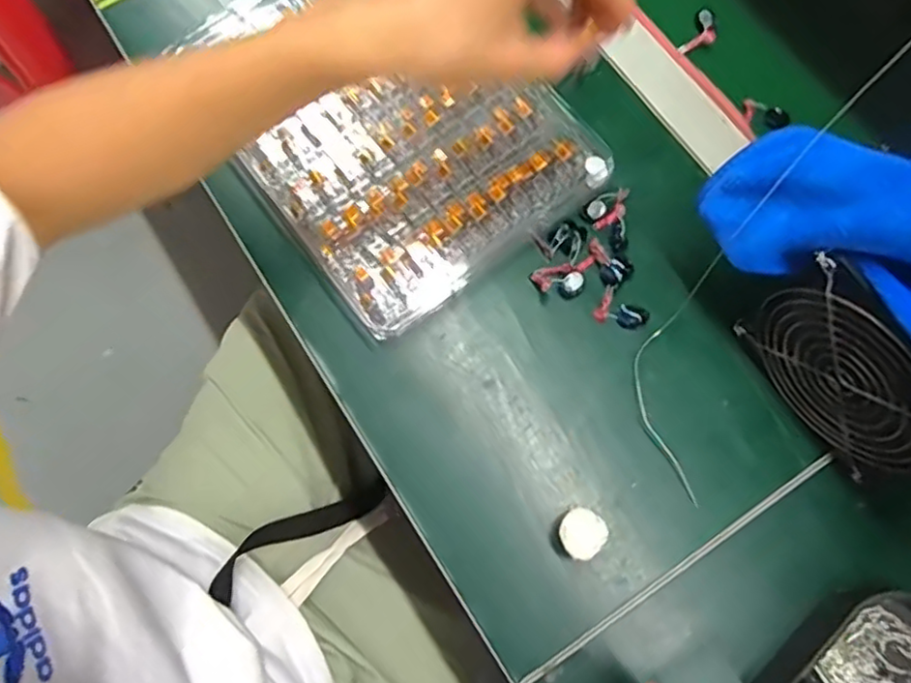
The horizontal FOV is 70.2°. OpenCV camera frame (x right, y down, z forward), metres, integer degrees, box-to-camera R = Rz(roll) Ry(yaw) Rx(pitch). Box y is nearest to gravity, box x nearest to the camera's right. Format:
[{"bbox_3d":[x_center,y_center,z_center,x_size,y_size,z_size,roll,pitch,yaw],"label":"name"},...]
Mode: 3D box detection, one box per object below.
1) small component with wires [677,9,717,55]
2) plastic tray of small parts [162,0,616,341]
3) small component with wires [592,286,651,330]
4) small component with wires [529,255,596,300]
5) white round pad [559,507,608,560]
[{"bbox_3d":[0.189,-0.236,0.494,0.021,0.007,0.048,28,75,8],"label":"small component with wires"},{"bbox_3d":[-0.051,-0.155,0.452,0.191,0.034,0.265,-37,77,-11],"label":"plastic tray of small parts"},{"bbox_3d":[0.108,-0.018,0.420,0.032,0.015,0.019,28,75,8],"label":"small component with wires"},{"bbox_3d":[0.074,-0.042,0.426,0.044,0.016,0.023,-16,74,-5],"label":"small component with wires"},{"bbox_3d":[0.071,0.111,0.374,0.026,0.024,0.024,0,73,-1],"label":"white round pad"}]

